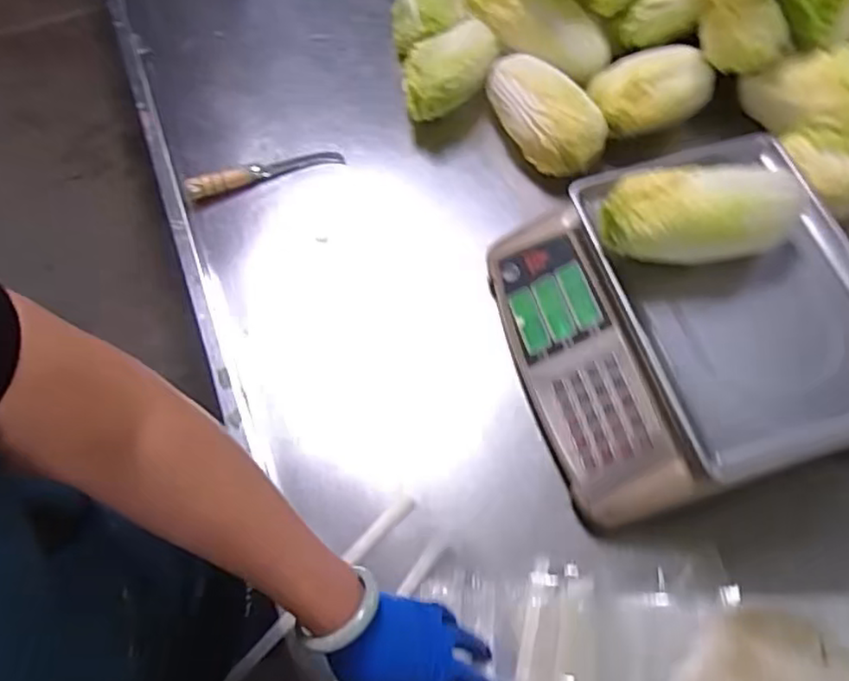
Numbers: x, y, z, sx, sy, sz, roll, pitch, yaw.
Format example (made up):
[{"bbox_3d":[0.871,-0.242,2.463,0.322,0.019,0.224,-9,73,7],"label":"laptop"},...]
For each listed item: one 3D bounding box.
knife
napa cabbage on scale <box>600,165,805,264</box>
[{"bbox_3d":[-0.198,-0.212,0.811,0.193,0.033,0.027,-22,61,-8],"label":"knife"},{"bbox_3d":[0.251,-0.117,0.592,0.177,0.065,0.070,-7,64,-3],"label":"napa cabbage on scale"}]

